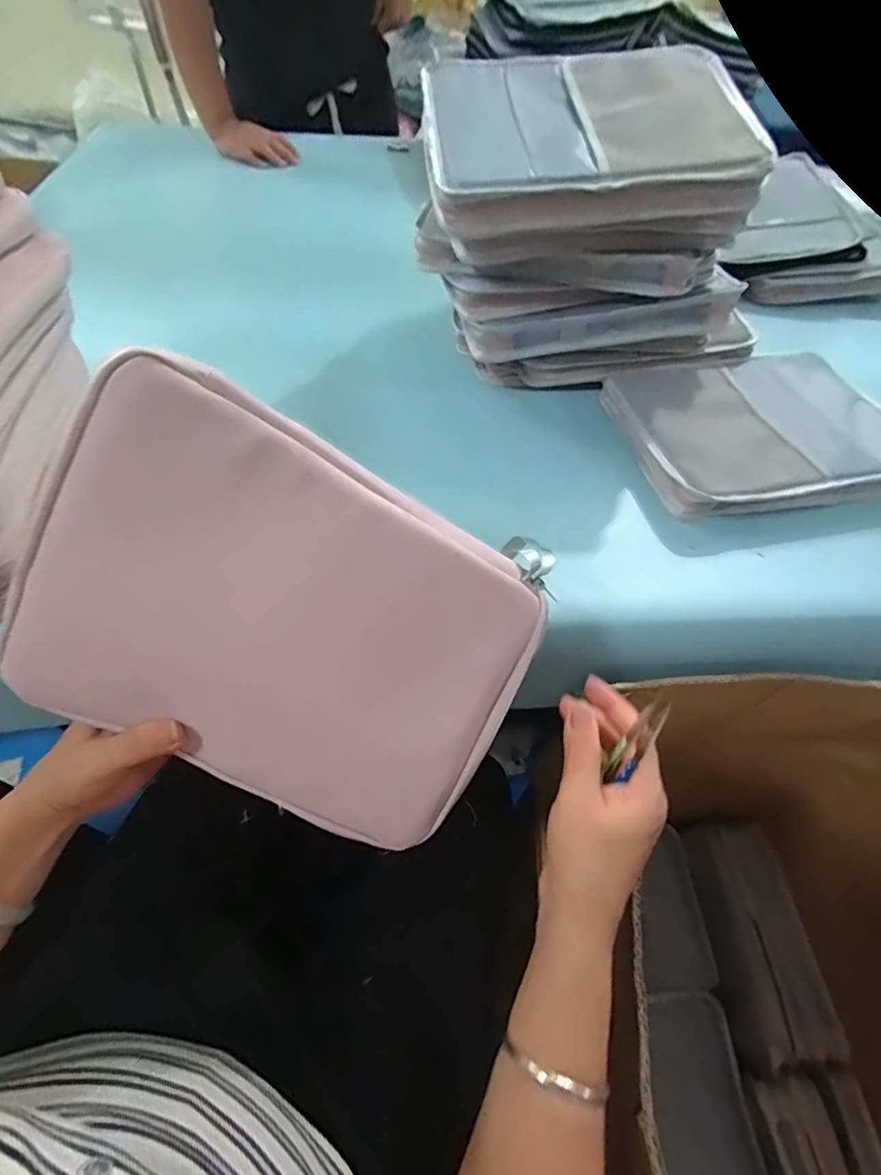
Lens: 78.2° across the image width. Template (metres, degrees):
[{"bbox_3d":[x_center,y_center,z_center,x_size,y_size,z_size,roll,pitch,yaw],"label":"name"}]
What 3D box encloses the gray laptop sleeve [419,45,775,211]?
[{"bbox_3d":[0.128,-0.434,0.500,0.285,0.026,0.213,-6,66,0],"label":"gray laptop sleeve"}]

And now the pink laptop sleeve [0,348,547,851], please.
[{"bbox_3d":[-0.081,0.028,0.319,0.278,0.205,0.034,28,8,-17],"label":"pink laptop sleeve"}]

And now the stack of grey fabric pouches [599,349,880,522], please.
[{"bbox_3d":[0.331,-0.170,0.580,0.283,0.039,0.216,-10,55,-10],"label":"stack of grey fabric pouches"}]

